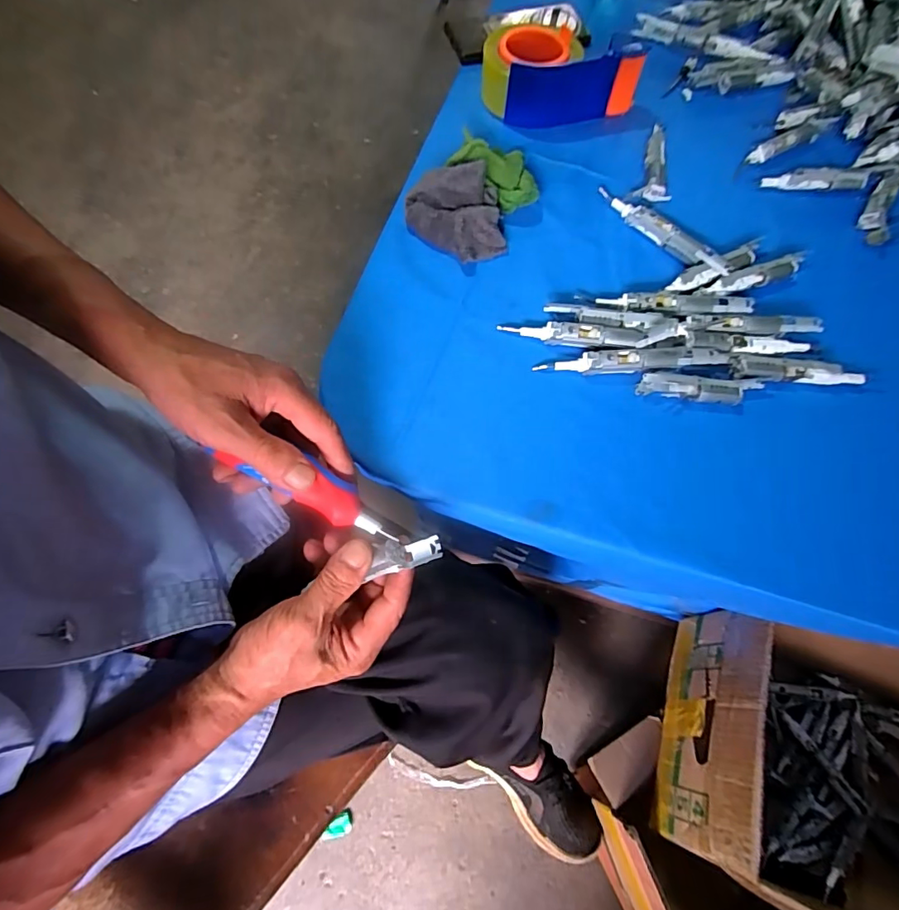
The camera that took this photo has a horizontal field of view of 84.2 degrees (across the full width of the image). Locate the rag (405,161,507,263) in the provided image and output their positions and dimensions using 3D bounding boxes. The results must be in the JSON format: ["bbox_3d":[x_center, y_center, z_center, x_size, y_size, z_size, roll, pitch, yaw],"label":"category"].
[{"bbox_3d":[0.008,-0.231,0.464,0.100,0.050,0.070,39,71,12],"label":"rag"}]

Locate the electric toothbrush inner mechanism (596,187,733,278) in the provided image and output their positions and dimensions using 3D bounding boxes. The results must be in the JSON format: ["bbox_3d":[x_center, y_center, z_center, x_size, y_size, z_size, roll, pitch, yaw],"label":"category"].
[{"bbox_3d":[0.202,-0.216,0.477,0.019,0.018,0.147,-38,74,-16],"label":"electric toothbrush inner mechanism"}]

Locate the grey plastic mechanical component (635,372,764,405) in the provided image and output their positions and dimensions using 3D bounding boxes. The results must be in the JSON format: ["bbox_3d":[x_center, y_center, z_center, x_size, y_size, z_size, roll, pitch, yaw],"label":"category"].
[{"bbox_3d":[0.211,-0.054,0.411,0.104,0.016,0.022,2,68,-2],"label":"grey plastic mechanical component"}]

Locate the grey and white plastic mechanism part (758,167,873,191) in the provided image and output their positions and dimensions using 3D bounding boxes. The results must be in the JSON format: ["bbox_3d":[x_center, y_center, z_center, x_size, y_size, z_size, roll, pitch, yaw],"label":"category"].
[{"bbox_3d":[0.376,-0.284,0.512,0.107,0.013,0.021,1,68,-3],"label":"grey and white plastic mechanism part"}]

